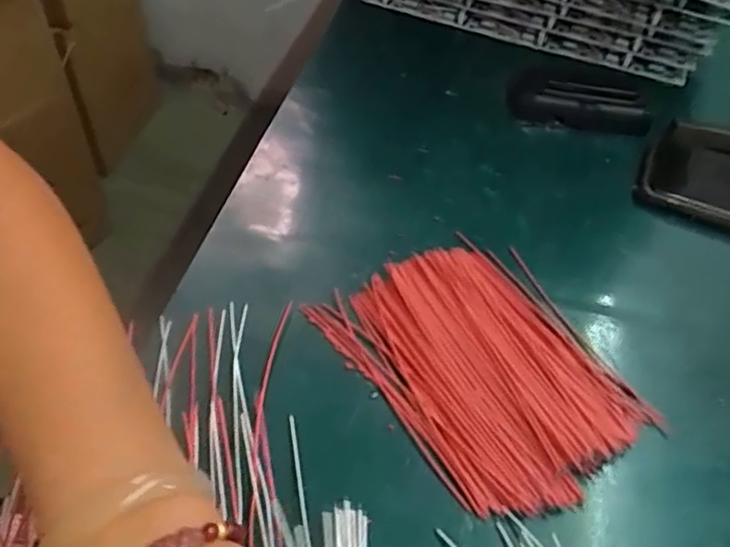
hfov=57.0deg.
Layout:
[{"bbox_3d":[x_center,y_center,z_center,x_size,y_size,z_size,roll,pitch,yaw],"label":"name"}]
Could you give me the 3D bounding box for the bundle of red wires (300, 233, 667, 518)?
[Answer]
[{"bbox_3d":[0.066,0.045,0.361,0.124,0.016,0.153,-25,55,-24],"label":"bundle of red wires"}]

